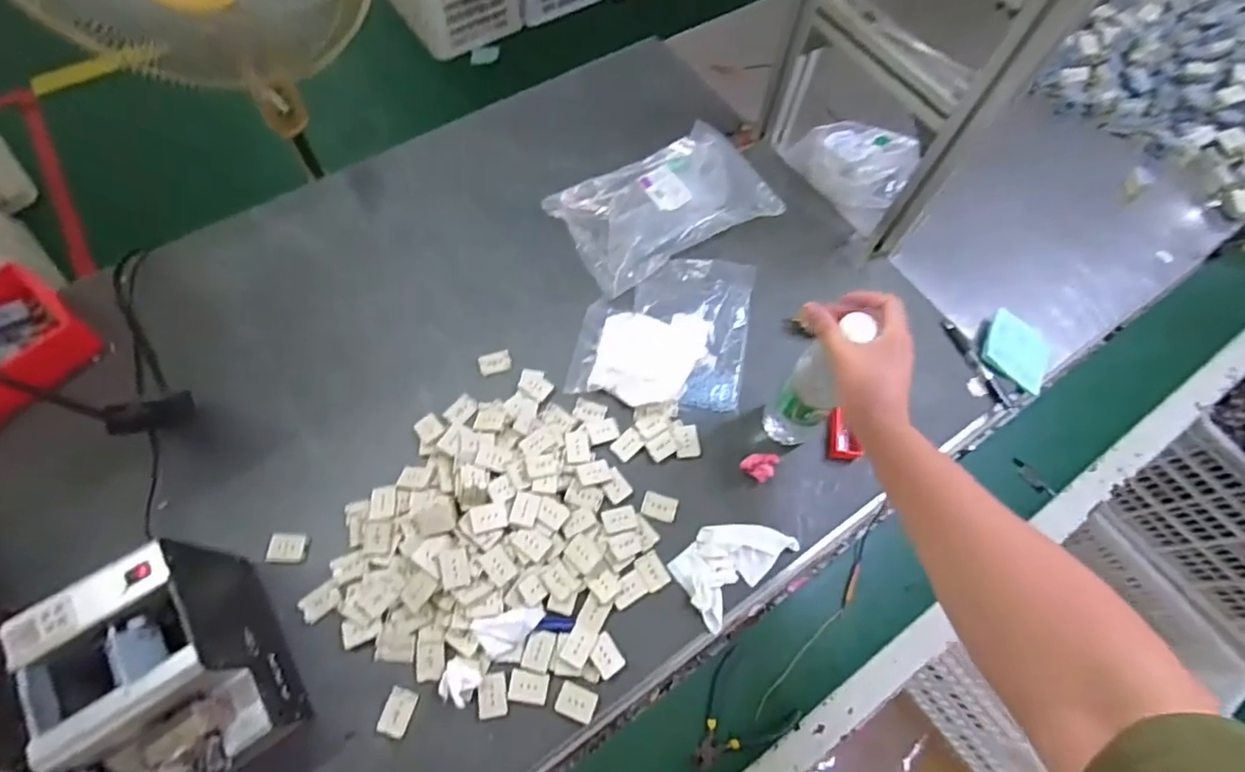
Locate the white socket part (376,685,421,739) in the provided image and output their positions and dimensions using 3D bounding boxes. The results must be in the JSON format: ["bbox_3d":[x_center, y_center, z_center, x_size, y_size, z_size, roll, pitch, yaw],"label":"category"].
[{"bbox_3d":[-0.221,0.321,0.568,0.029,0.004,0.041,15,67,4],"label":"white socket part"}]

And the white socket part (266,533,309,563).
[{"bbox_3d":[-0.361,0.175,0.624,0.039,0.009,0.032,1,66,-2],"label":"white socket part"}]

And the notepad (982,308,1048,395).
[{"bbox_3d":[0.514,-0.043,0.748,0.085,0.015,0.090,34,68,-6],"label":"notepad"}]

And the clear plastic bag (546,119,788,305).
[{"bbox_3d":[0.055,-0.246,0.789,0.268,0.083,0.174,-25,70,-13],"label":"clear plastic bag"}]

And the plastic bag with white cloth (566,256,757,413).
[{"bbox_3d":[0.055,-0.073,0.726,0.202,0.024,0.211,10,66,2],"label":"plastic bag with white cloth"}]

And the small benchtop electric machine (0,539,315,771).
[{"bbox_3d":[-0.390,0.253,0.505,0.118,0.142,0.178,-31,71,-15],"label":"small benchtop electric machine"}]

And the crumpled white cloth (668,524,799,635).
[{"bbox_3d":[0.117,0.187,0.626,0.126,0.016,0.081,-42,74,-18],"label":"crumpled white cloth"}]

